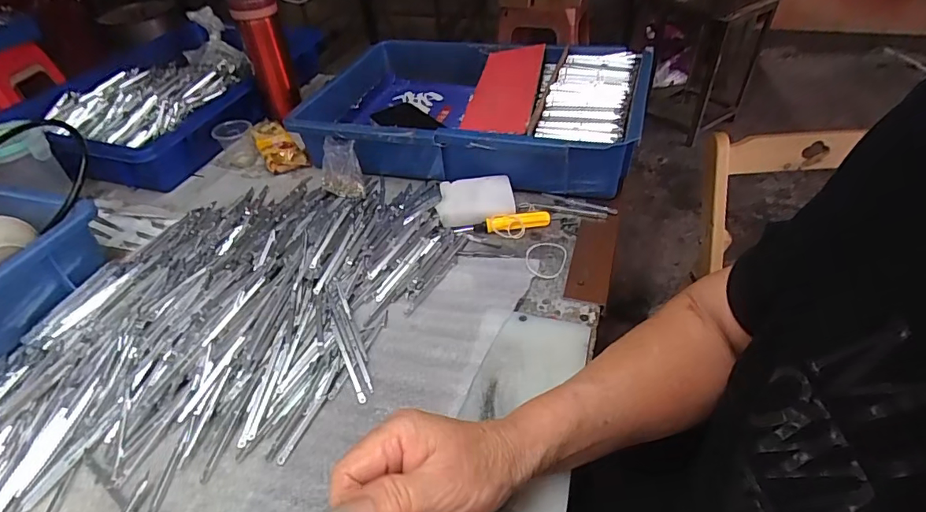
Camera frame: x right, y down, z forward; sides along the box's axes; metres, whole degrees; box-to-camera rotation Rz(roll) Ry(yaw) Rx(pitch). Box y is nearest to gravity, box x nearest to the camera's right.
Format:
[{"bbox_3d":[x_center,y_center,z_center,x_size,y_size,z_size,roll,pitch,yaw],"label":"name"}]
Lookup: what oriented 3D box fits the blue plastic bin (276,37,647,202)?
[{"bbox_3d":[0.012,-0.212,0.679,0.441,0.086,0.301,9,44,15],"label":"blue plastic bin"}]

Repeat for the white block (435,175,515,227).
[{"bbox_3d":[0.014,-0.067,0.549,0.084,0.024,0.061,-3,42,0],"label":"white block"}]

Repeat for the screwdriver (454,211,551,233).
[{"bbox_3d":[0.044,-0.036,0.534,0.104,0.020,0.015,-5,42,-2],"label":"screwdriver"}]

